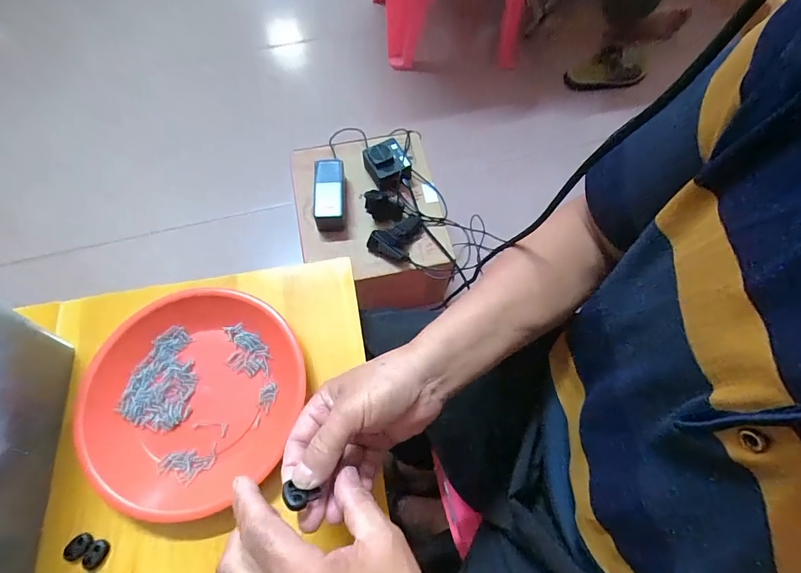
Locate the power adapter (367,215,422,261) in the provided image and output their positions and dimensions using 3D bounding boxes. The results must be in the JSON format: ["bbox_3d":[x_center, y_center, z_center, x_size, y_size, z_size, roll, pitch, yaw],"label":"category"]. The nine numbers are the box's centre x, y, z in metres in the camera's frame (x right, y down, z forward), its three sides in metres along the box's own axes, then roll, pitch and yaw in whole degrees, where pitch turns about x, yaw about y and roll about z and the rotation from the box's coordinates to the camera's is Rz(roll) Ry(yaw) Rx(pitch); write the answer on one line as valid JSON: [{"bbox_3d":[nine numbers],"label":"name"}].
[{"bbox_3d":[-0.001,-0.086,0.713,0.107,0.034,0.064,-31,71,-12],"label":"power adapter"}]

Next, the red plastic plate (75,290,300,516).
[{"bbox_3d":[-0.191,0.097,0.364,0.184,0.031,0.189,0,68,0],"label":"red plastic plate"}]

